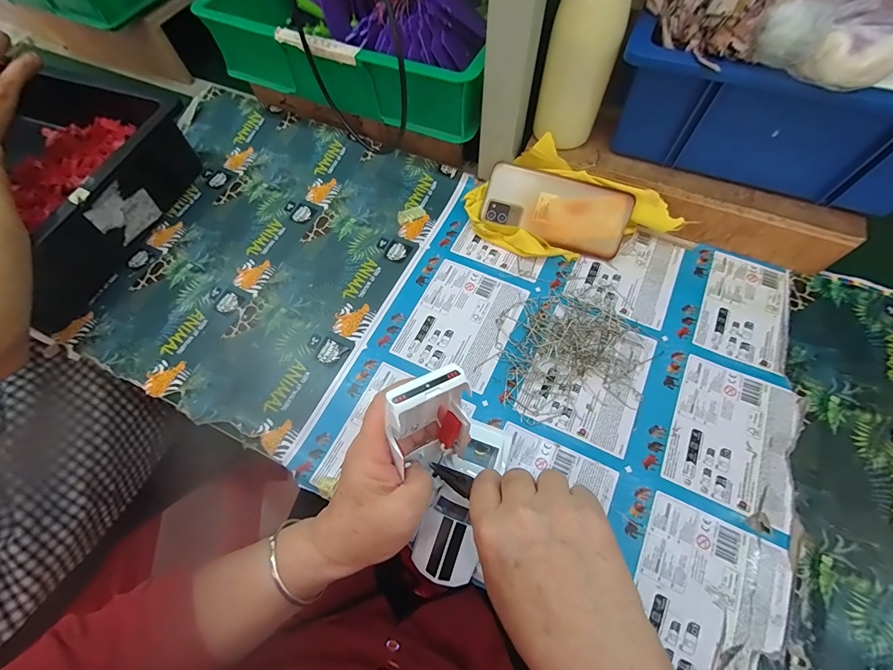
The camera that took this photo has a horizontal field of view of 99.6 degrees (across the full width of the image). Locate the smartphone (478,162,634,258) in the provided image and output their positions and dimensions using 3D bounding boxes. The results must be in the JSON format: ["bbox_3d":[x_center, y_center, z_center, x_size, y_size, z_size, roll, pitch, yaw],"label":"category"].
[{"bbox_3d":[0.126,-0.147,0.439,0.162,0.007,0.075,20,100,10],"label":"smartphone"}]

